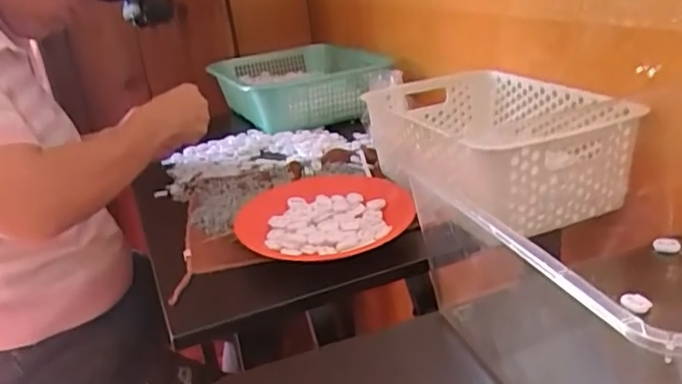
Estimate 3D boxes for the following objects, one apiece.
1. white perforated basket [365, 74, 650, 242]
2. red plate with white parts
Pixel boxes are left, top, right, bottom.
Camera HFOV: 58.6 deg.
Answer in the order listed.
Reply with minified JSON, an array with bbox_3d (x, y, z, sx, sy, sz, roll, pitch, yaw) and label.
[{"bbox_3d":[0.174,-0.061,0.742,0.232,0.105,0.333,-12,21,-14],"label":"white perforated basket"},{"bbox_3d":[-0.019,0.028,0.683,0.185,0.031,0.211,-14,22,-16],"label":"red plate with white parts"}]

